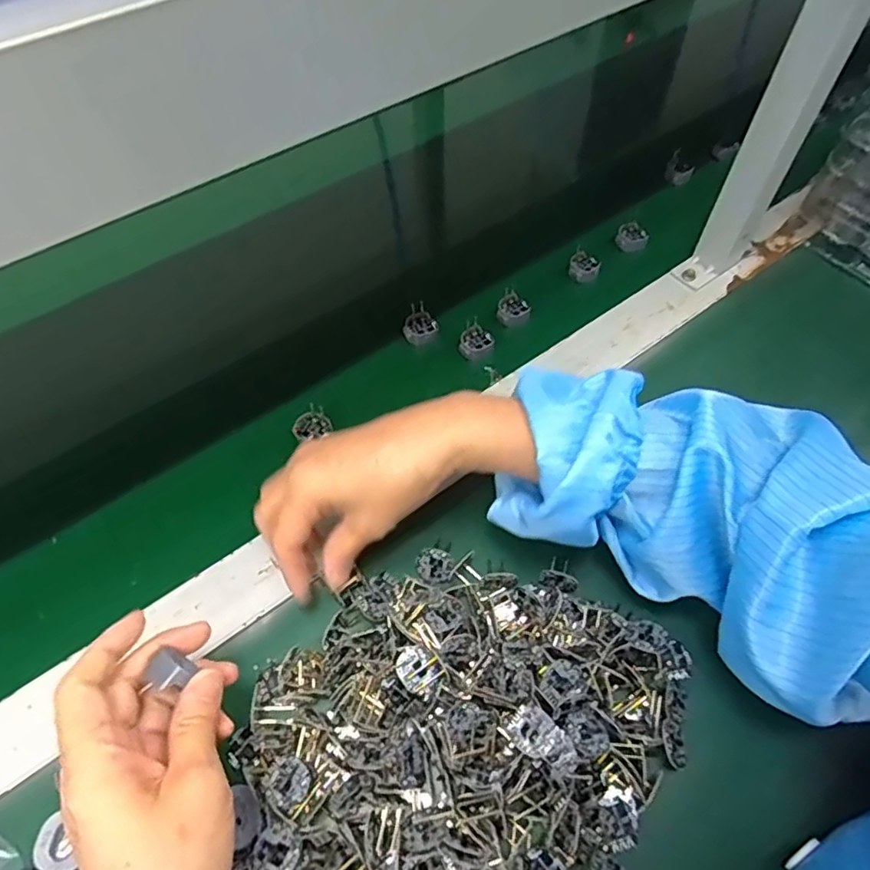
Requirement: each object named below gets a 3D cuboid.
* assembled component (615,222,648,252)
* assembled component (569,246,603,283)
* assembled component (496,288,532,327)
[{"bbox_3d":[0.188,-0.188,0.571,0.029,0.020,0.019,25,61,16],"label":"assembled component"},{"bbox_3d":[0.136,-0.153,0.546,0.028,0.016,0.029,16,59,11],"label":"assembled component"},{"bbox_3d":[0.069,-0.110,0.523,0.028,0.016,0.031,7,58,6],"label":"assembled component"}]

